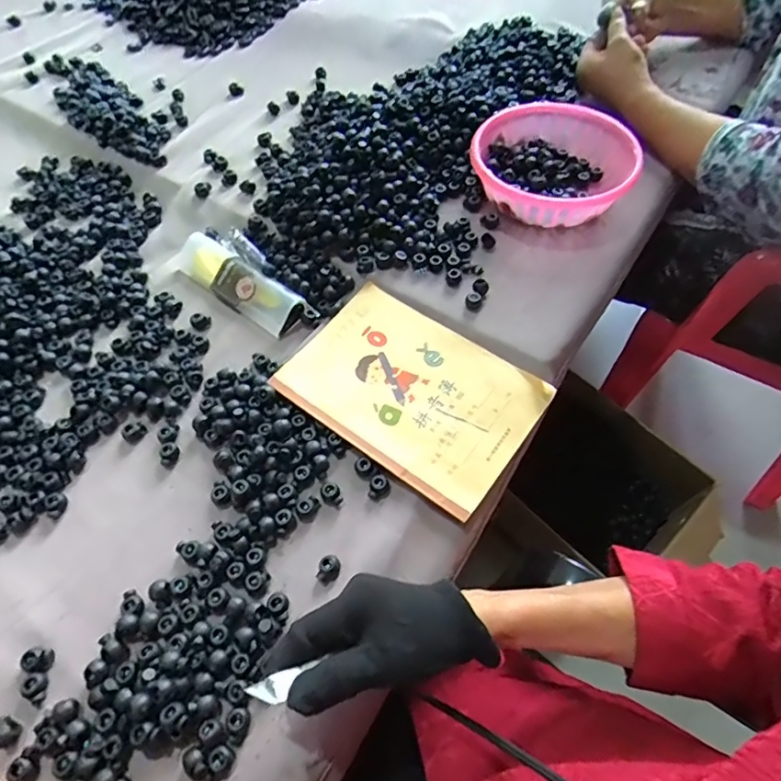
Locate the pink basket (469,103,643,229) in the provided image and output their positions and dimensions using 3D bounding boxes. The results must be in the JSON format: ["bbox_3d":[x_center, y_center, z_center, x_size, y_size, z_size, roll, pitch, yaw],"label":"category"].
[{"bbox_3d":[0.169,-0.232,0.552,0.156,0.057,0.156,-1,59,2],"label":"pink basket"}]

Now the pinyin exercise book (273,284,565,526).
[{"bbox_3d":[0.018,-0.002,0.452,0.203,0.008,0.140,33,65,19],"label":"pinyin exercise book"}]

